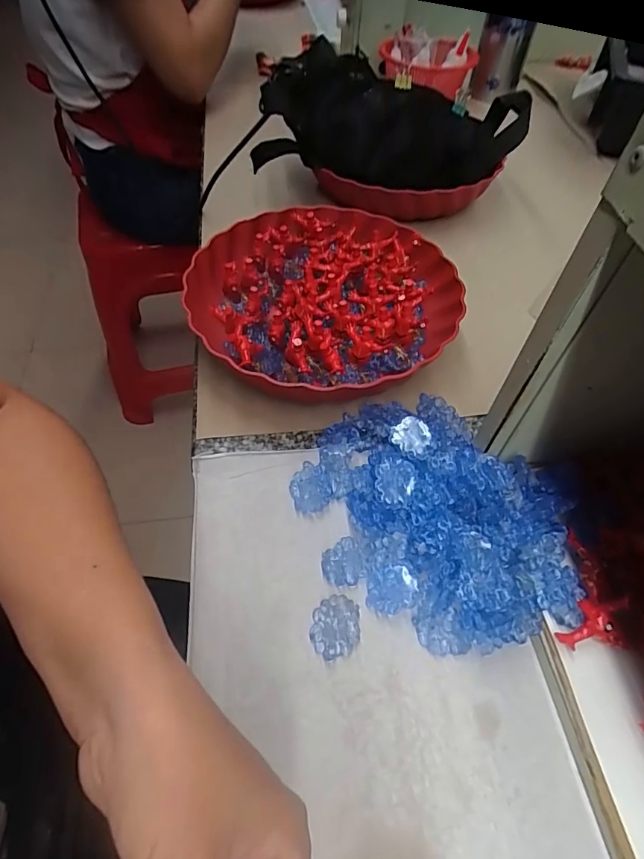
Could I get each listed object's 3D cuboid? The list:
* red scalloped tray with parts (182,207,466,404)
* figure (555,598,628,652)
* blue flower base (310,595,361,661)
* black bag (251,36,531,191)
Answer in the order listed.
[{"bbox_3d":[-0.001,-0.119,0.431,0.239,0.050,0.238,31,59,19],"label":"red scalloped tray with parts"},{"bbox_3d":[0.160,0.116,0.278,0.038,0.023,0.023,-1,54,-3],"label":"figure"},{"bbox_3d":[0.009,0.126,0.298,0.031,0.005,0.036,-1,54,-3],"label":"blue flower base"},{"bbox_3d":[0.078,-0.357,0.524,0.317,0.101,0.158,4,54,1],"label":"black bag"}]

